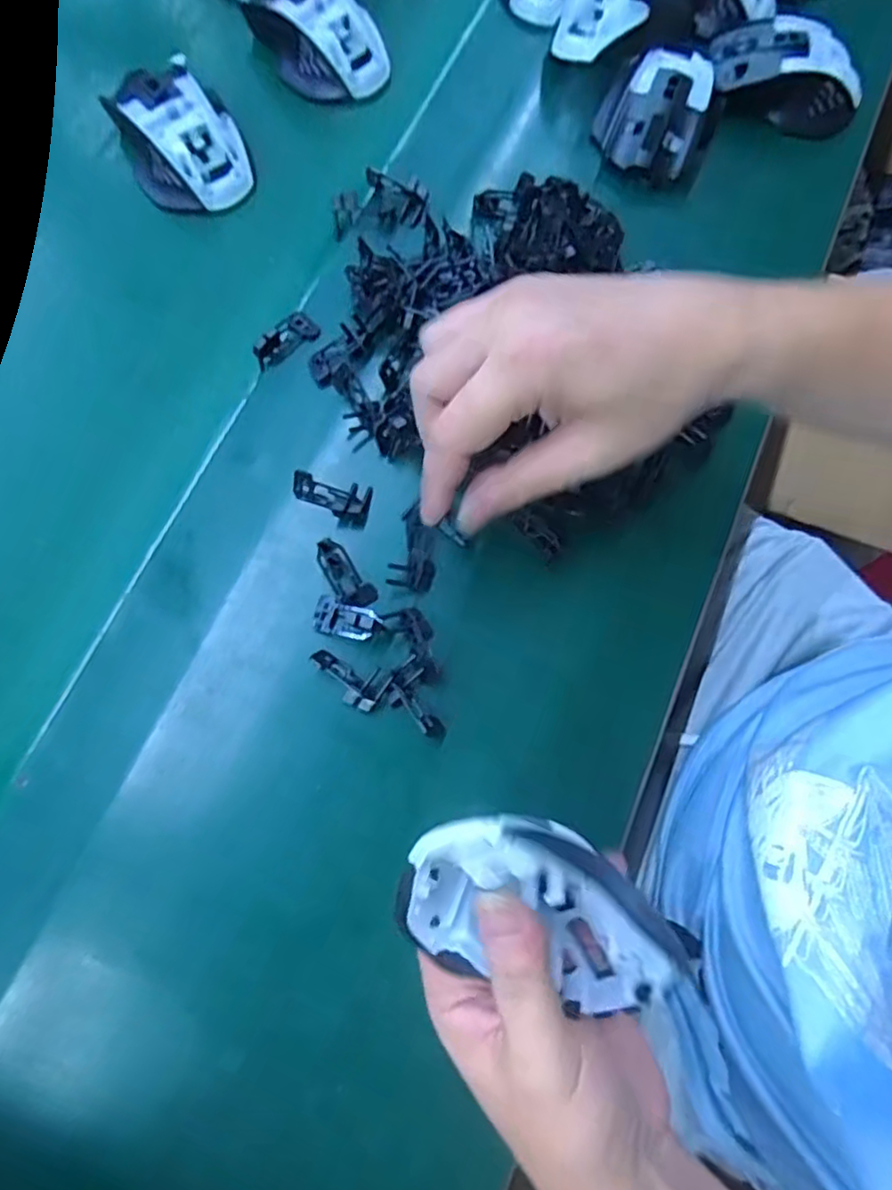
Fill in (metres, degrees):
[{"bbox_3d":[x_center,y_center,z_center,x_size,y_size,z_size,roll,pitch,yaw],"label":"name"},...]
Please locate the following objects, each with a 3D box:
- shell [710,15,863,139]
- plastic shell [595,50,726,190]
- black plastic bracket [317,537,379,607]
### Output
[{"bbox_3d":[0.241,-0.369,0.471,0.111,0.037,0.068,30,75,6],"label":"shell"},{"bbox_3d":[0.149,-0.333,0.457,0.077,0.034,0.096,22,75,4],"label":"plastic shell"},{"bbox_3d":[-0.057,-0.011,0.368,0.018,0.007,0.043,-38,98,-12],"label":"black plastic bracket"}]

